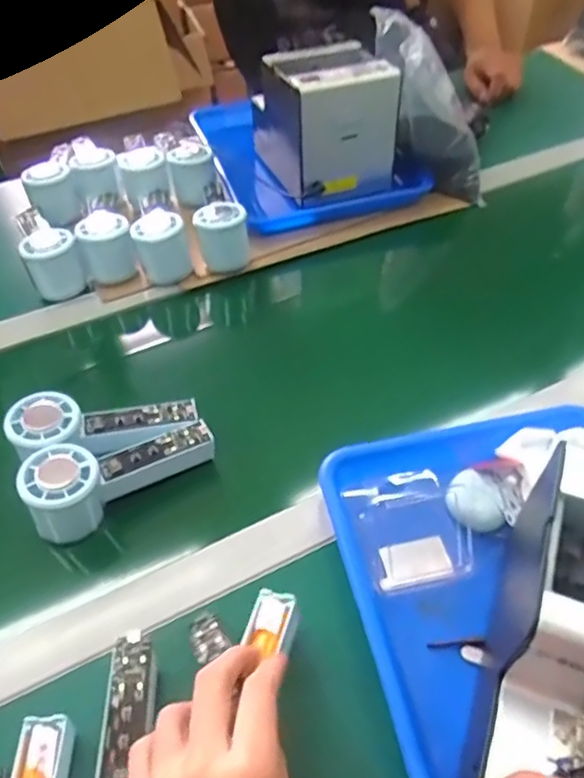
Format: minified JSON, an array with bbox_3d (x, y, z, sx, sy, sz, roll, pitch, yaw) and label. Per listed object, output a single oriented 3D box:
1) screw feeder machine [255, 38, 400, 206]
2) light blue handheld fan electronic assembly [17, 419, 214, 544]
[{"bbox_3d":[0.040,-0.336,0.756,0.120,0.142,0.155,-18,50,-14],"label":"screw feeder machine"},{"bbox_3d":[-0.133,0.068,0.490,0.145,0.065,0.049,-20,51,-16],"label":"light blue handheld fan electronic assembly"}]

